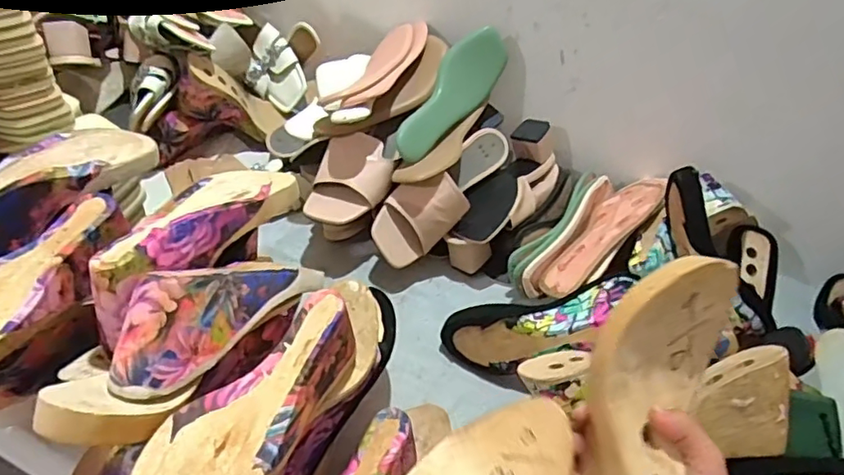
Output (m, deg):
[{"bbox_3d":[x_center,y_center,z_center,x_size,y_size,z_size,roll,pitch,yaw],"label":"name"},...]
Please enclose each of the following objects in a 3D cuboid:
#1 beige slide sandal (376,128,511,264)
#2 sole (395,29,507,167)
[{"bbox_3d":[0.031,-0.066,0.766,0.086,0.078,0.240,36,70,26],"label":"beige slide sandal"},{"bbox_3d":[0.040,-0.192,0.793,0.223,0.079,0.026,-52,36,-12],"label":"sole"}]

